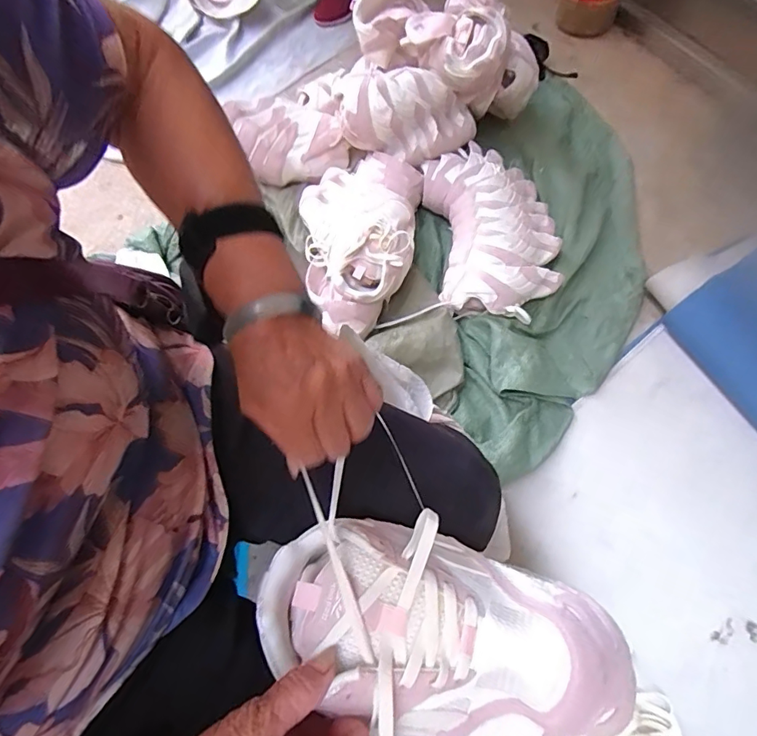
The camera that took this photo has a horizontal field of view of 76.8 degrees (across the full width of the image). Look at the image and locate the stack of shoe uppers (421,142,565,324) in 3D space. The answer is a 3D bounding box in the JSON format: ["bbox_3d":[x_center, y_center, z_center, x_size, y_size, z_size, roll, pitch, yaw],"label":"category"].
[{"bbox_3d":[0.216,-0.281,0.912,0.232,0.079,0.419,-5,61,-2],"label":"stack of shoe uppers"}]

